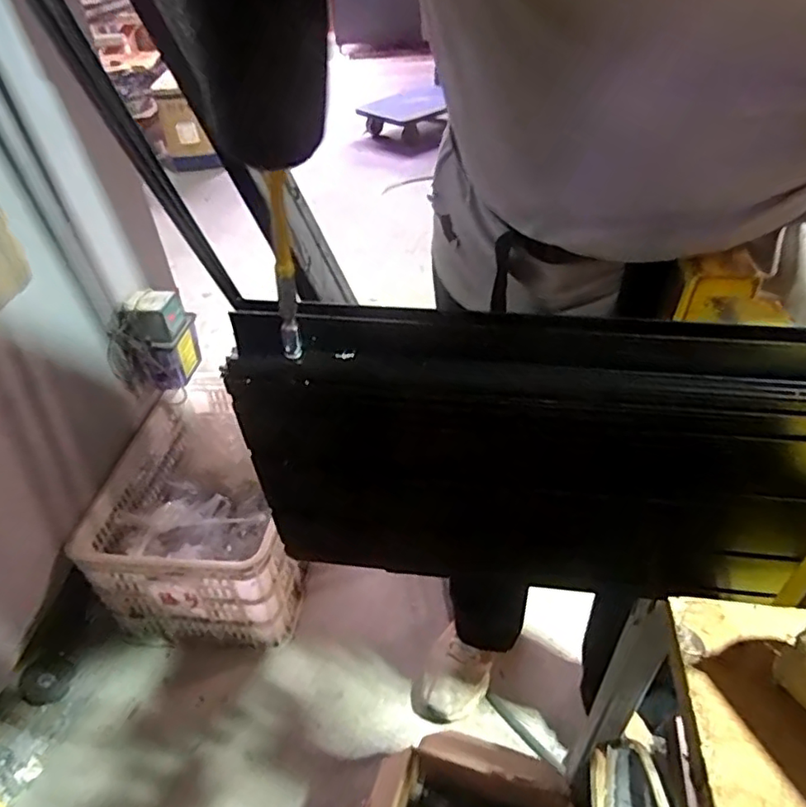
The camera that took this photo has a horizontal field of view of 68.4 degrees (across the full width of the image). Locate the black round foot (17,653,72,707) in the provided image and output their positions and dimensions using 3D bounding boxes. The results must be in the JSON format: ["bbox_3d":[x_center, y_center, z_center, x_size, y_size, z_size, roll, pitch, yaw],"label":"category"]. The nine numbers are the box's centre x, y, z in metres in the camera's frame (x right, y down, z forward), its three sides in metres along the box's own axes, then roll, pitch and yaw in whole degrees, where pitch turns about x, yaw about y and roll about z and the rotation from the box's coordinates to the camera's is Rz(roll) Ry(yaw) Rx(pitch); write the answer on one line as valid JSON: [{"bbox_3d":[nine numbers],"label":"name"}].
[{"bbox_3d":[-0.678,0.527,1.126,0.091,0.024,0.089,-2,40,1],"label":"black round foot"}]

